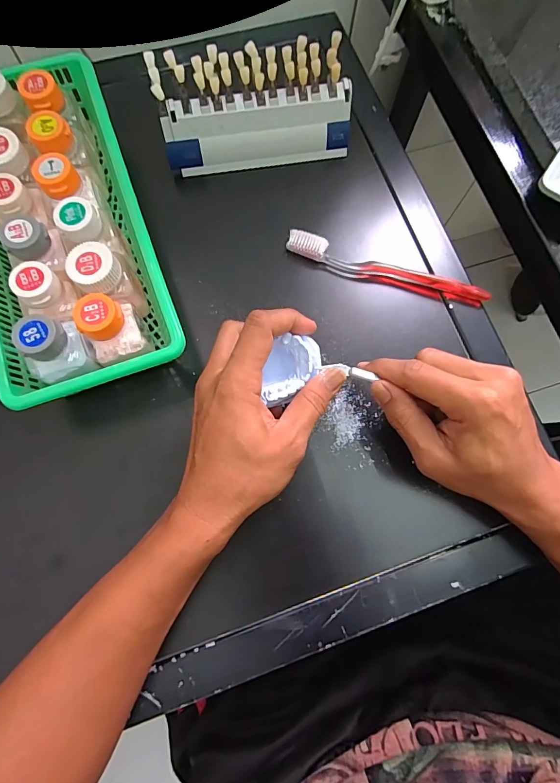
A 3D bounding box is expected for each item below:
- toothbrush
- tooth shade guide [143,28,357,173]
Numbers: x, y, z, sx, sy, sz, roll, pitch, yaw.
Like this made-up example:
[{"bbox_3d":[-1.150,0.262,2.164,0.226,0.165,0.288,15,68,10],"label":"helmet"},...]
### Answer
[{"bbox_3d":[0.098,-0.113,0.363,0.188,0.015,0.023,17,76,2],"label":"toothbrush"},{"bbox_3d":[-0.021,-0.255,0.358,0.171,0.085,0.043,-10,77,-5],"label":"tooth shade guide"}]

